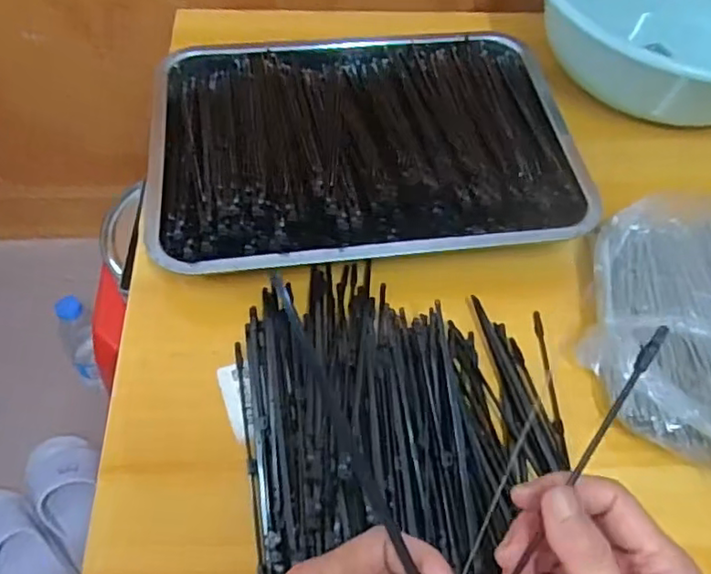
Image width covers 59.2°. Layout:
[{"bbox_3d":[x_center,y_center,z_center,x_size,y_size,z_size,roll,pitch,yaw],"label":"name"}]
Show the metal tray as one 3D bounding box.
[{"bbox_3d":[0.003,-0.135,0.529,0.338,0.041,0.262,-5,57,-4],"label":"metal tray"}]

